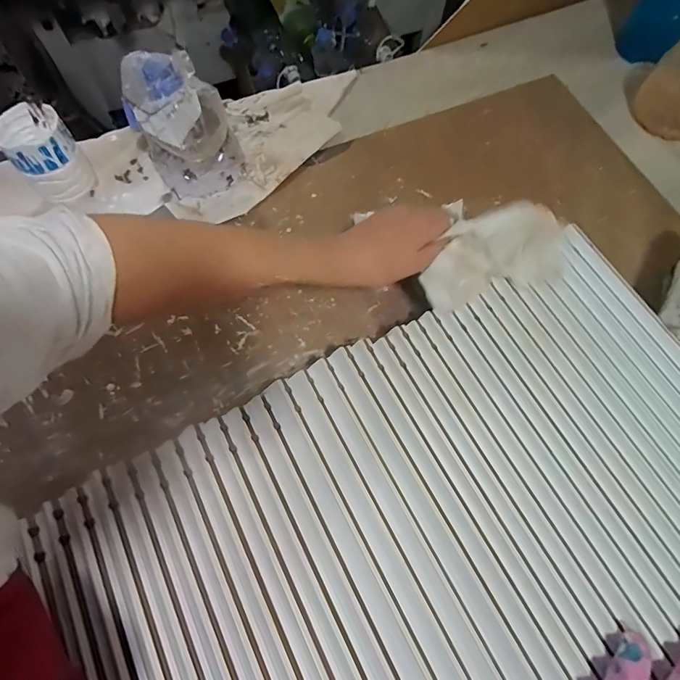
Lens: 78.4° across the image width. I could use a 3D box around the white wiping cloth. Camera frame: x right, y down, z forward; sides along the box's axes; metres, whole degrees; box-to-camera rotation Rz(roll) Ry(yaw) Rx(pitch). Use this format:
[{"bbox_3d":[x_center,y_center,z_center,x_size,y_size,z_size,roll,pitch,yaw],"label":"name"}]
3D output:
[{"bbox_3d":[0.149,-0.085,0.395,0.156,0.075,0.067,-19,70,-9],"label":"white wiping cloth"}]

